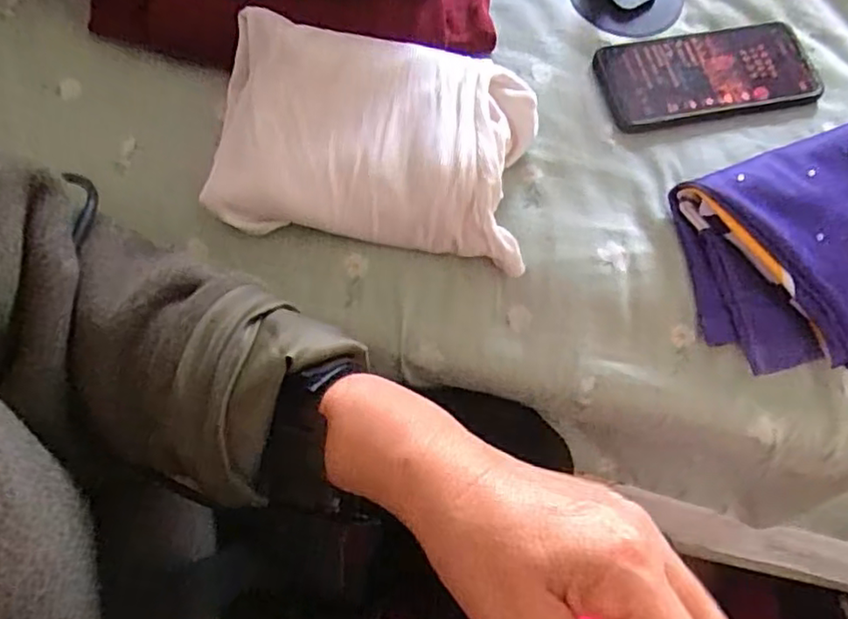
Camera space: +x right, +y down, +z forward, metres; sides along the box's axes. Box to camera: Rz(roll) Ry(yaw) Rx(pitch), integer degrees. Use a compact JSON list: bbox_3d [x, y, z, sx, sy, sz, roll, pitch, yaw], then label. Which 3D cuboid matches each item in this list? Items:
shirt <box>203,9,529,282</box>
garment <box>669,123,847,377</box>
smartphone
[{"bbox_3d":[-0.032,-0.111,0.425,0.206,0.059,0.139,8,65,0],"label":"shirt"},{"bbox_3d":[0.279,-0.048,0.430,0.214,0.035,0.153,-19,68,-11],"label":"garment"},{"bbox_3d":[0.216,-0.179,0.494,0.167,0.007,0.076,-10,67,-8],"label":"smartphone"}]

